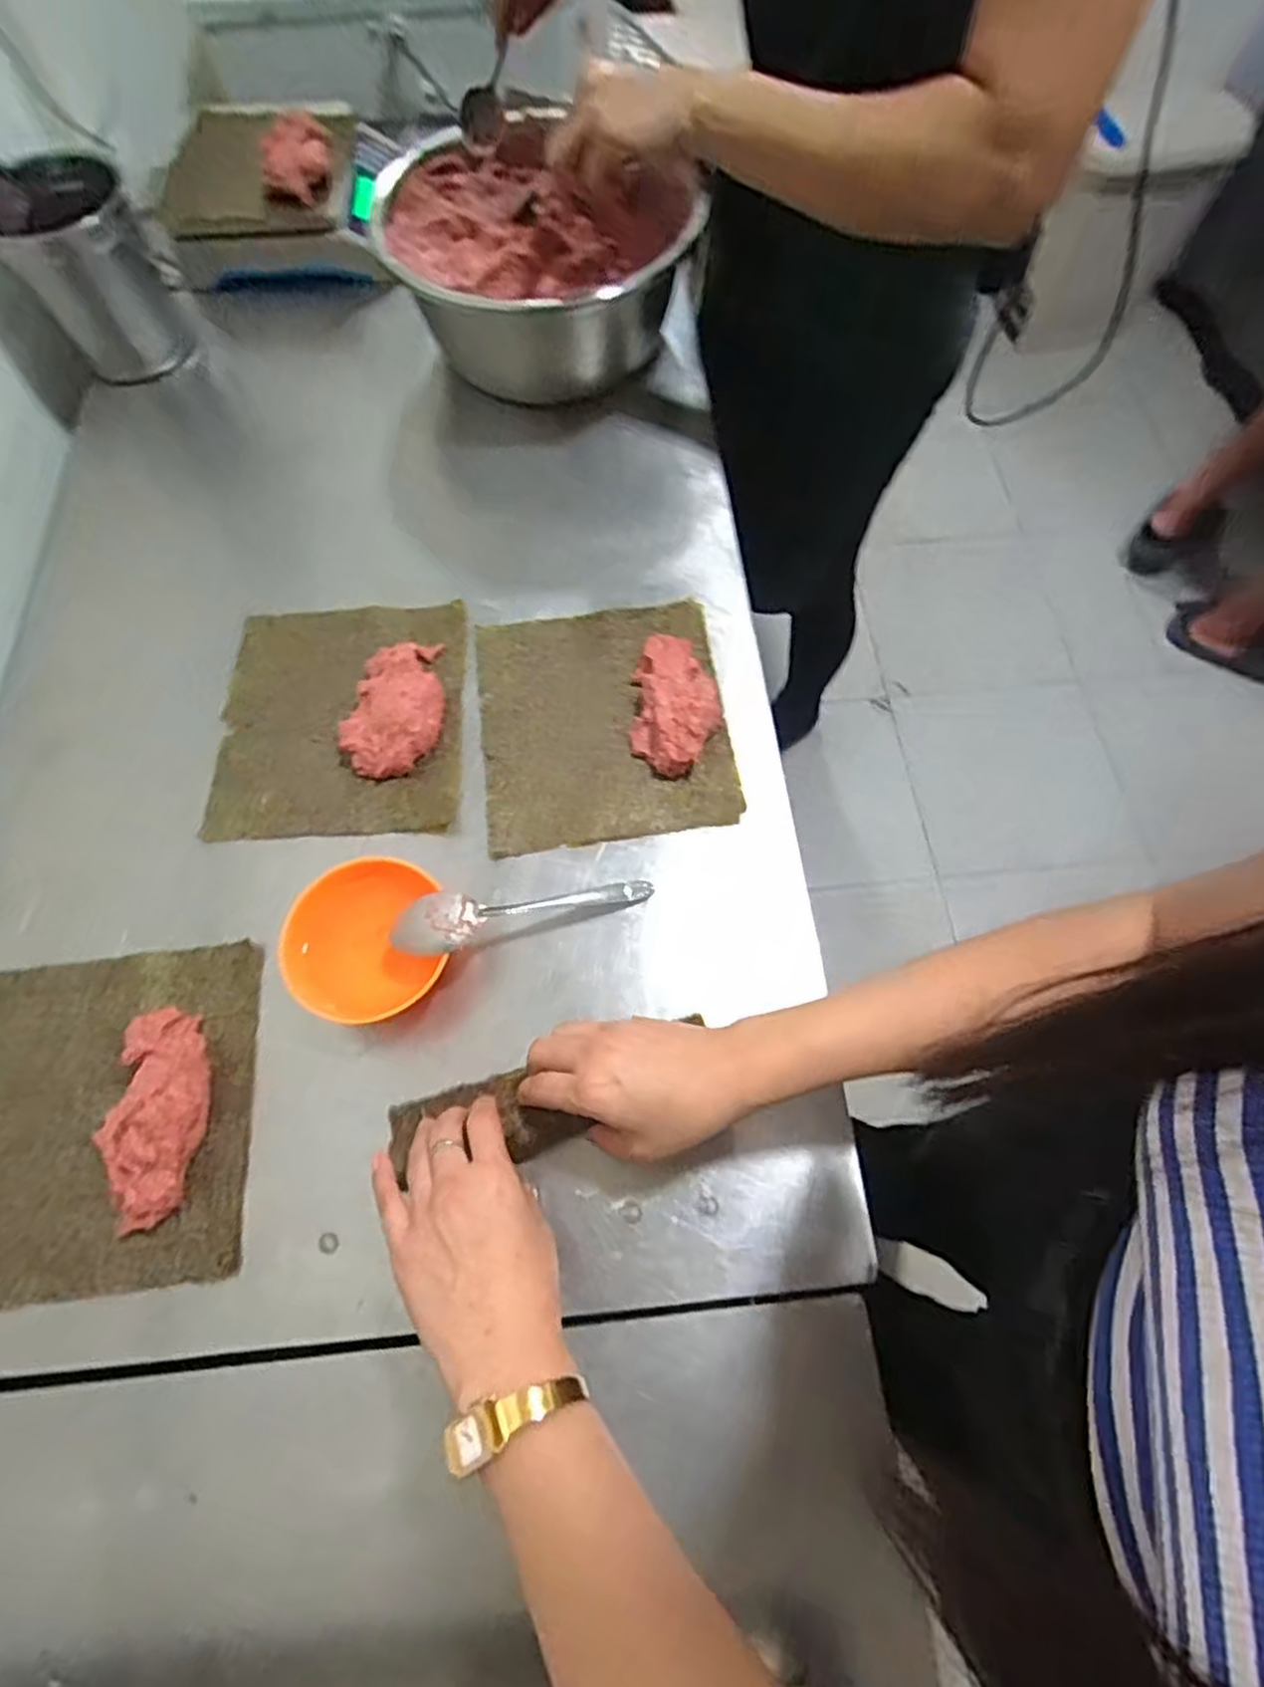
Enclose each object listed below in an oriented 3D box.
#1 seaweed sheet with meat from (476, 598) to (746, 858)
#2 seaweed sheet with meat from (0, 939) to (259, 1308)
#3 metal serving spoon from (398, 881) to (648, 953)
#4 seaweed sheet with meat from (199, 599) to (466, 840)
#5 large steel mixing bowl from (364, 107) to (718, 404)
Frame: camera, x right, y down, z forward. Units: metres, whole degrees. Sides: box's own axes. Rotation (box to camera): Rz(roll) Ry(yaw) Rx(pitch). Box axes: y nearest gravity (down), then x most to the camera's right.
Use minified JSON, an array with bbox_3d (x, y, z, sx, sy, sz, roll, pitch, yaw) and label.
[{"bbox_3d":[-0.022,-0.103,0.575,0.183,0.029,0.206,-7,66,-3],"label":"seaweed sheet with meat"},{"bbox_3d":[-0.335,0.163,0.461,0.181,0.034,0.202,-8,66,-3],"label":"seaweed sheet with meat"},{"bbox_3d":[-0.068,0.042,0.492,0.169,0.013,0.038,-8,65,-19],"label":"metal serving spoon"},{"bbox_3d":[-0.226,-0.104,0.578,0.182,0.028,0.198,-2,66,0],"label":"seaweed sheet with meat"},{"bbox_3d":[-0.079,-0.531,0.704,0.256,0.153,0.277,0,66,1],"label":"large steel mixing bowl"}]

